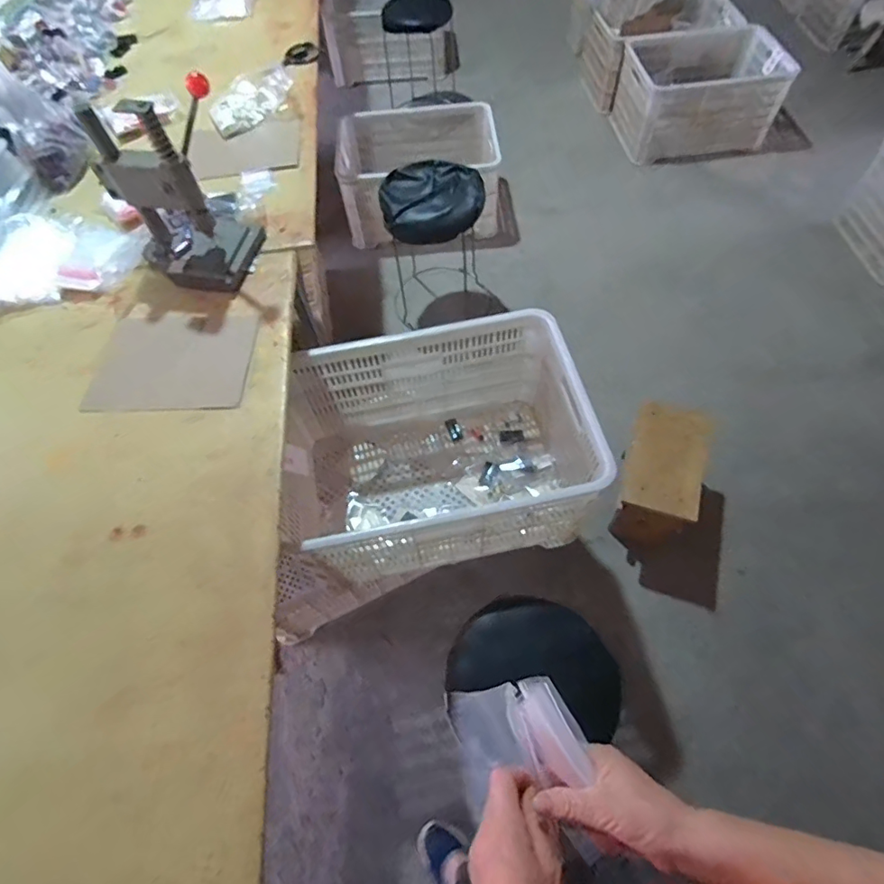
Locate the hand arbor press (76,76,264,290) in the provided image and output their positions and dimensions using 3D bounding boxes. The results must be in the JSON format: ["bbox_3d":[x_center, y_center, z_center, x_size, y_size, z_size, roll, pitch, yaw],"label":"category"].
[{"bbox_3d":[-0.497,-0.450,0.935,0.220,0.272,0.187,10,62,8],"label":"hand arbor press"}]

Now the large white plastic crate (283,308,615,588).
[{"bbox_3d":[-0.020,0.016,1.095,0.588,0.316,0.433,-11,61,-3],"label":"large white plastic crate"}]

